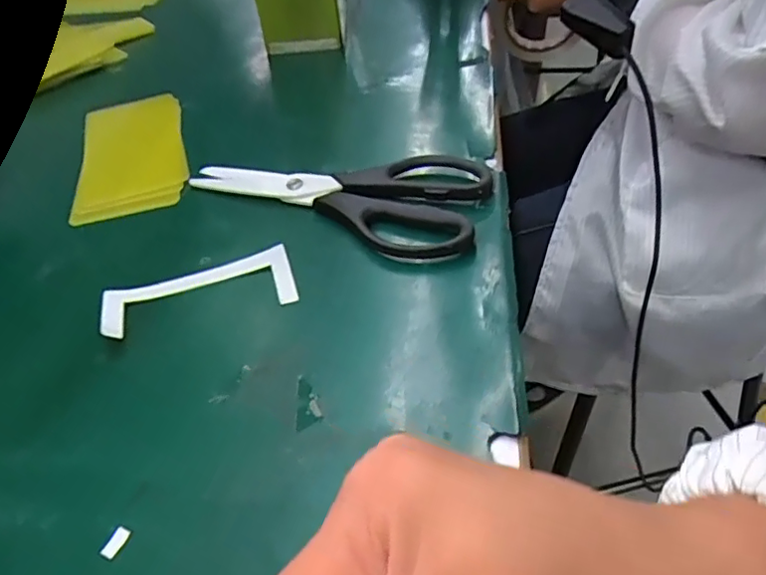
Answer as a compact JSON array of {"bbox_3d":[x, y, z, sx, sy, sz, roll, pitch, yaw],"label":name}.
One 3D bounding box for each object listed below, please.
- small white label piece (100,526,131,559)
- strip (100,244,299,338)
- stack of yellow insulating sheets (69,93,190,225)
[{"bbox_3d":[-0.099,0.095,0.214,0.006,0.004,0.011,21,50,12],"label":"small white label piece"},{"bbox_3d":[-0.096,0.003,0.300,0.097,0.009,0.037,-15,46,-9],"label":"strip"},{"bbox_3d":[-0.176,-0.098,0.407,0.071,0.011,0.136,-12,46,-7],"label":"stack of yellow insulating sheets"}]

